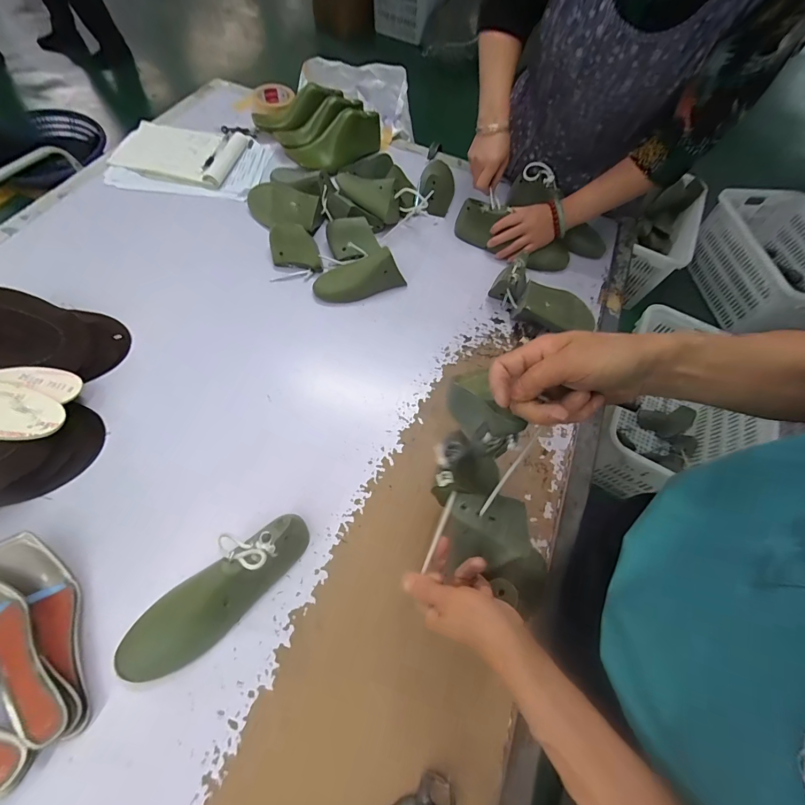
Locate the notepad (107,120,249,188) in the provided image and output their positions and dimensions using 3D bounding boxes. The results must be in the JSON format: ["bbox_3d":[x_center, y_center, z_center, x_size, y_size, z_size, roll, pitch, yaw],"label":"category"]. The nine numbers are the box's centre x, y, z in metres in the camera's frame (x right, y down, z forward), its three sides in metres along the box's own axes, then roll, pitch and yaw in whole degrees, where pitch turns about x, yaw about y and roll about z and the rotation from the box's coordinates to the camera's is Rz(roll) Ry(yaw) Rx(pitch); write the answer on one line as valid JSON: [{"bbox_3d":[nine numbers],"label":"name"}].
[{"bbox_3d":[-0.519,-0.595,0.878,0.275,0.025,0.195,11,63,0],"label":"notepad"}]

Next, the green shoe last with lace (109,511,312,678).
[{"bbox_3d":[-0.226,0.232,0.454,0.256,0.091,0.077,-36,71,-19],"label":"green shoe last with lace"}]

